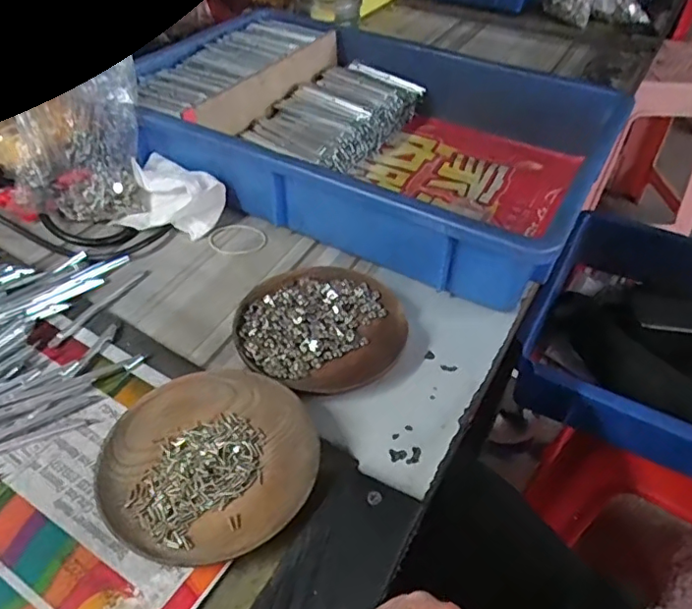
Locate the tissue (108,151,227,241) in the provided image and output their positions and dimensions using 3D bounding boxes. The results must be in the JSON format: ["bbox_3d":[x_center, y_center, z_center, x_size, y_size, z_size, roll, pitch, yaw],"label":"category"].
[{"bbox_3d":[-0.148,-0.094,0.485,0.083,0.045,0.066,17,45,14],"label":"tissue"}]

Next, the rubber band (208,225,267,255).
[{"bbox_3d":[-0.092,-0.056,0.479,0.047,0.004,0.039,16,45,13],"label":"rubber band"}]

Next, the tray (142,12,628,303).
[{"bbox_3d":[0.020,-0.166,0.544,0.415,0.079,0.292,26,48,23],"label":"tray"}]

